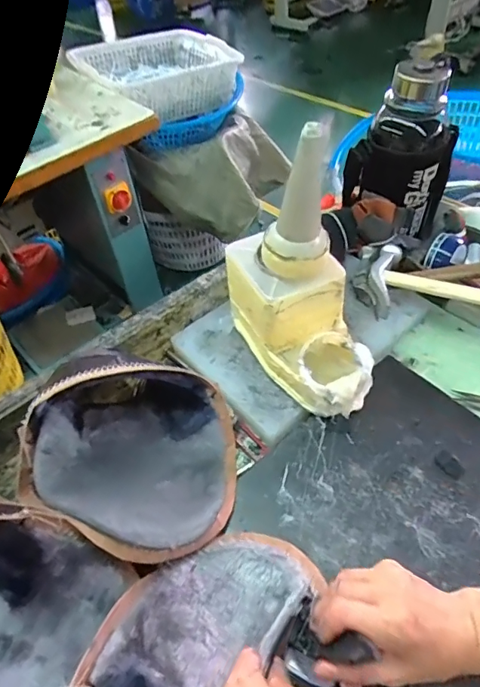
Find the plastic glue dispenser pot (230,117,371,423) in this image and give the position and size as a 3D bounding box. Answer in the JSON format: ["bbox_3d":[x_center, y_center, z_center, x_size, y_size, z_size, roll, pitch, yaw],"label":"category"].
[{"bbox_3d":[0.071,-0.071,0.487,0.096,0.279,0.192,-27,52,-16],"label":"plastic glue dispenser pot"}]

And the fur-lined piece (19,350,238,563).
[{"bbox_3d":[-0.107,0.104,0.478,0.198,0.129,0.226,1,51,7],"label":"fur-lined piece"}]

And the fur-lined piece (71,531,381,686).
[{"bbox_3d":[-0.012,0.237,0.328,0.194,0.110,0.204,-1,46,1],"label":"fur-lined piece"}]

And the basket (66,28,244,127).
[{"bbox_3d":[-0.262,-0.862,1.488,0.484,0.166,0.387,-30,53,-18],"label":"basket"}]

